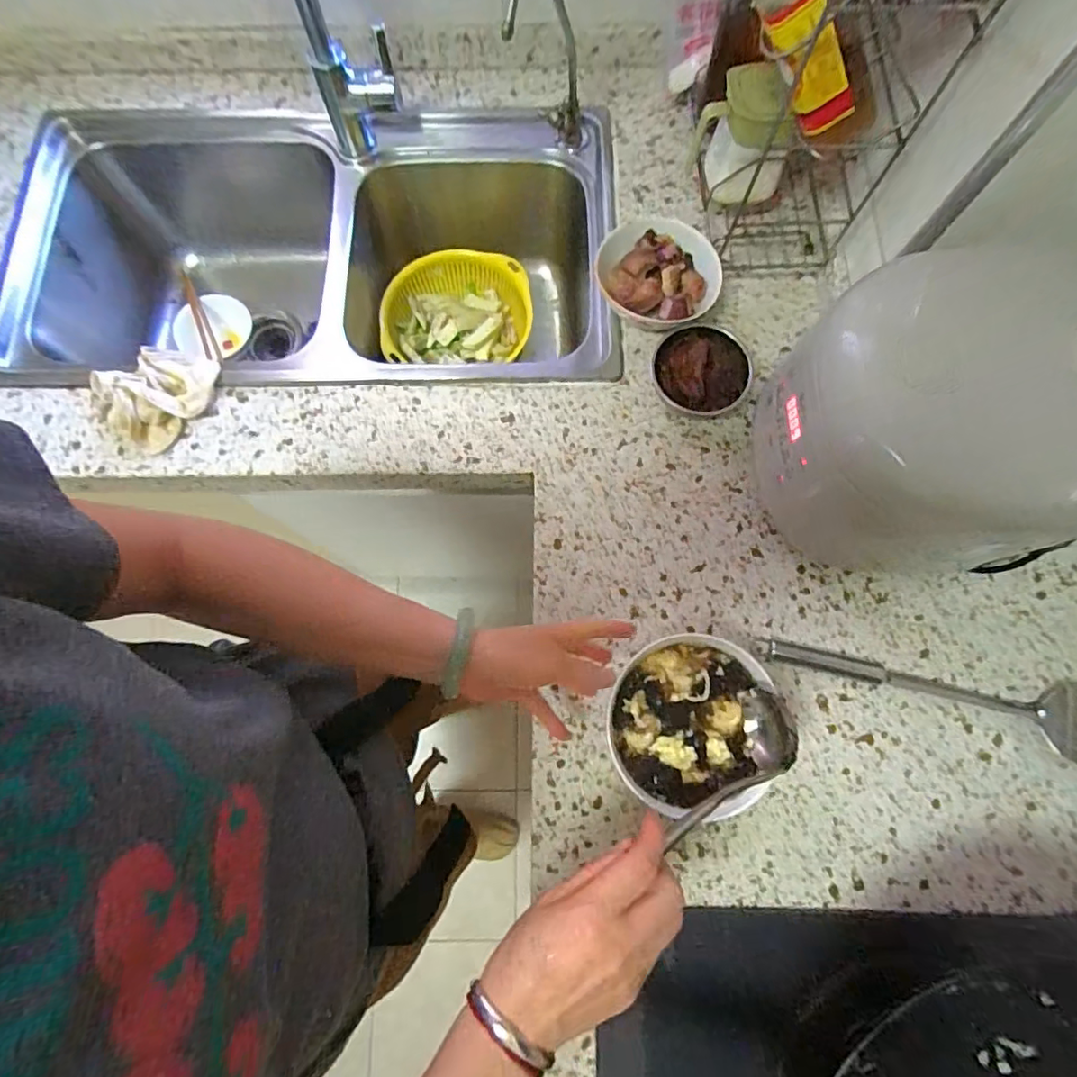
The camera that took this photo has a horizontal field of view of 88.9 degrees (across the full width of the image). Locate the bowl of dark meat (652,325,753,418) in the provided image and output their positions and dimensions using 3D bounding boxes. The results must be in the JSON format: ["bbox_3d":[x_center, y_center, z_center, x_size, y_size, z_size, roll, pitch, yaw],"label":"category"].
[{"bbox_3d":[0.177,-0.181,0.605,0.101,0.048,0.101,0,76,1],"label":"bowl of dark meat"}]

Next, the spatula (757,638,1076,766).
[{"bbox_3d":[0.400,0.143,0.532,0.348,0.021,0.077,16,77,5],"label":"spatula"}]

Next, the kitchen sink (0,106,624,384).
[{"bbox_3d":[-0.284,-0.338,0.781,0.742,0.242,0.389,-1,76,1],"label":"kitchen sink"}]

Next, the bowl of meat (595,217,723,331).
[{"bbox_3d":[0.135,-0.292,0.623,0.122,0.069,0.135,-44,79,-9],"label":"bowl of meat"}]

